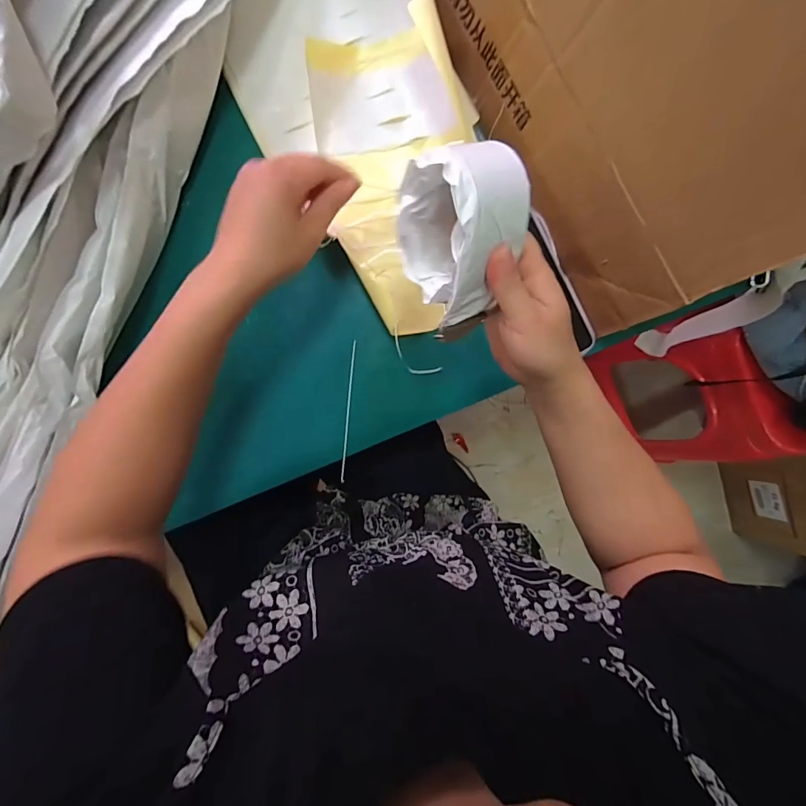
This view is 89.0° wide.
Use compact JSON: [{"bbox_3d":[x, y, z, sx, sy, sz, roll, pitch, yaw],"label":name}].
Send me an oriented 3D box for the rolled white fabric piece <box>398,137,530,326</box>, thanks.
[{"bbox_3d":[0.044,-0.113,0.268,0.067,0.084,0.095,-21,92,-6],"label":"rolled white fabric piece"}]

